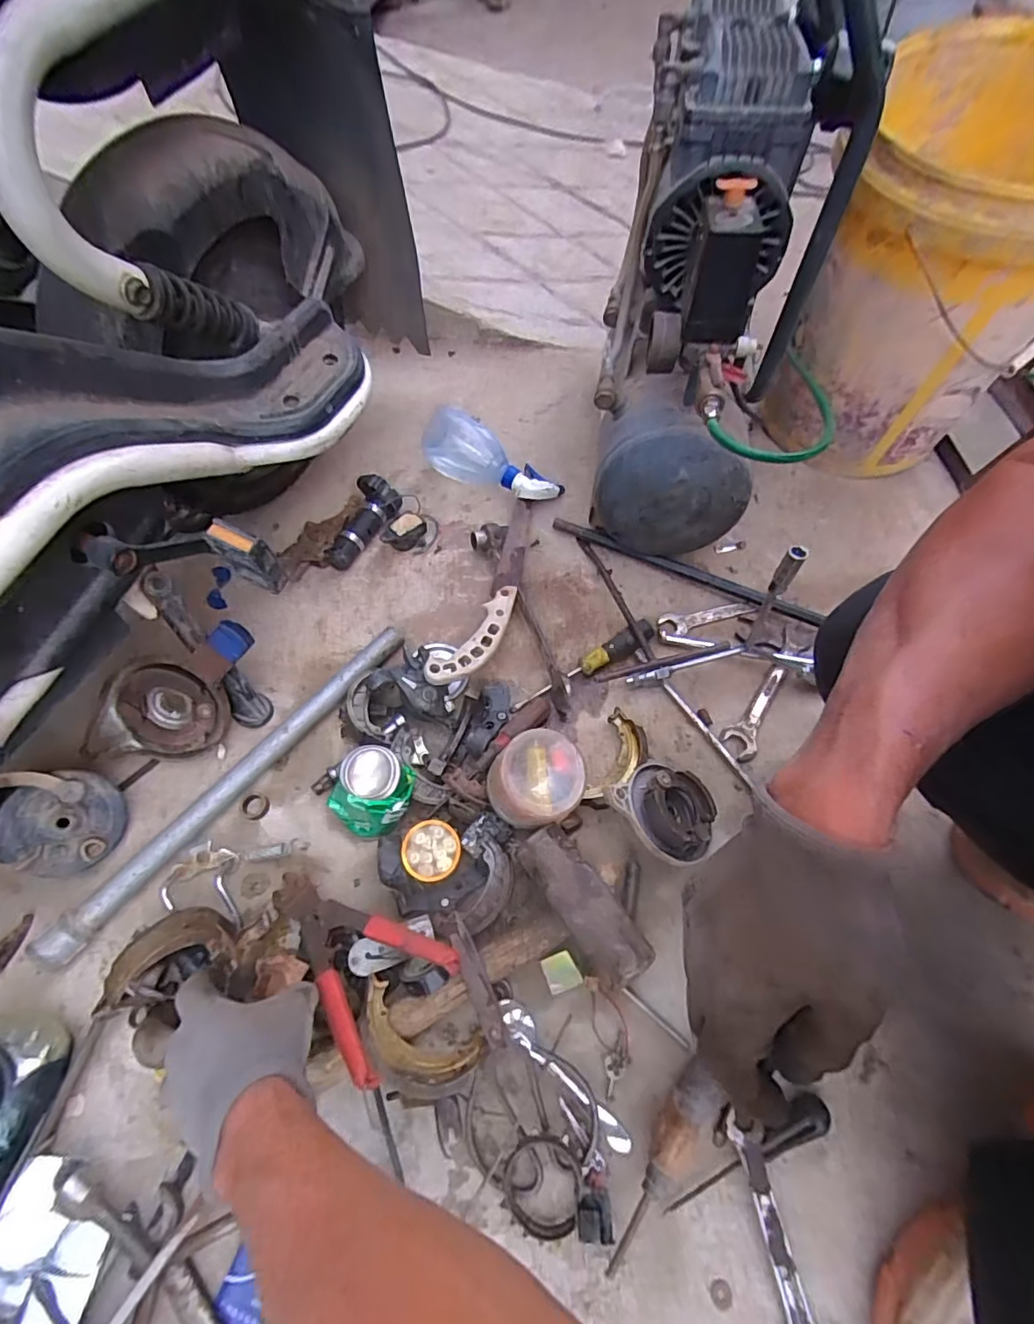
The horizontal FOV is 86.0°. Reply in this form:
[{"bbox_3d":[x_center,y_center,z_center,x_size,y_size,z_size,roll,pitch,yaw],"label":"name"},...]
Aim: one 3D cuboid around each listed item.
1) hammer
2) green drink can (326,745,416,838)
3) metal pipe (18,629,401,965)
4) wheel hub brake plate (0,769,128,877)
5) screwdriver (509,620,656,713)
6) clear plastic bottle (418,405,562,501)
[{"bbox_3d":[-0.004,0.267,0.487,0.206,0.054,0.139,-37,67,-17],"label":"hammer"},{"bbox_3d":[-0.146,0.128,0.553,0.075,0.085,0.078,38,67,19],"label":"green drink can"},{"bbox_3d":[-0.287,0.122,0.591,0.028,0.029,0.446,36,66,18],"label":"metal pipe"},{"bbox_3d":[-0.431,0.151,0.527,0.097,0.028,0.100,-2,84,-42],"label":"wheel hub brake plate"},{"bbox_3d":[0.077,0.003,0.654,0.191,0.029,0.026,-24,64,-14],"label":"screwdriver"},{"bbox_3d":[-0.036,-0.288,0.799,0.204,0.076,0.081,27,64,14],"label":"clear plastic bottle"}]

